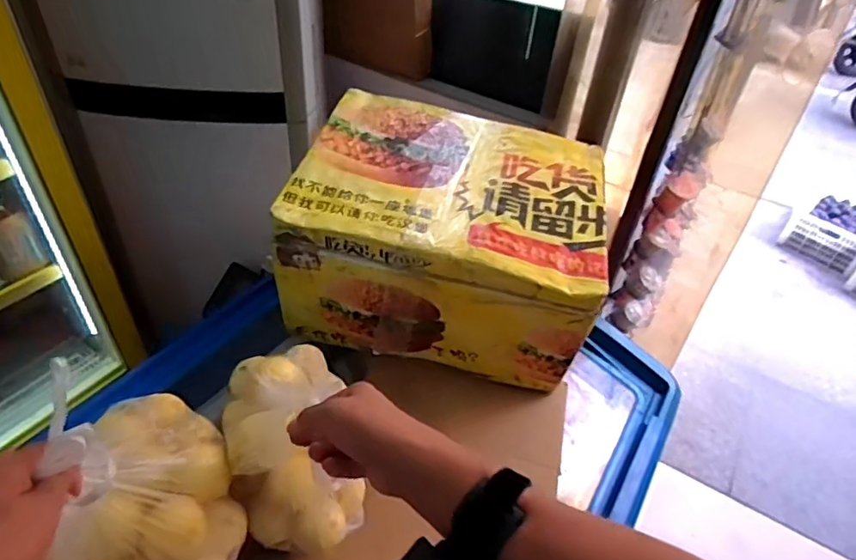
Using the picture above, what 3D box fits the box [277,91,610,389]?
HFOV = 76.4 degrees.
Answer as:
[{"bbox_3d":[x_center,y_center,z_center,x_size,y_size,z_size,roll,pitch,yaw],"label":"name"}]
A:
[{"bbox_3d":[0.031,-0.070,0.838,0.419,0.259,0.320,11,41,6],"label":"box"}]

